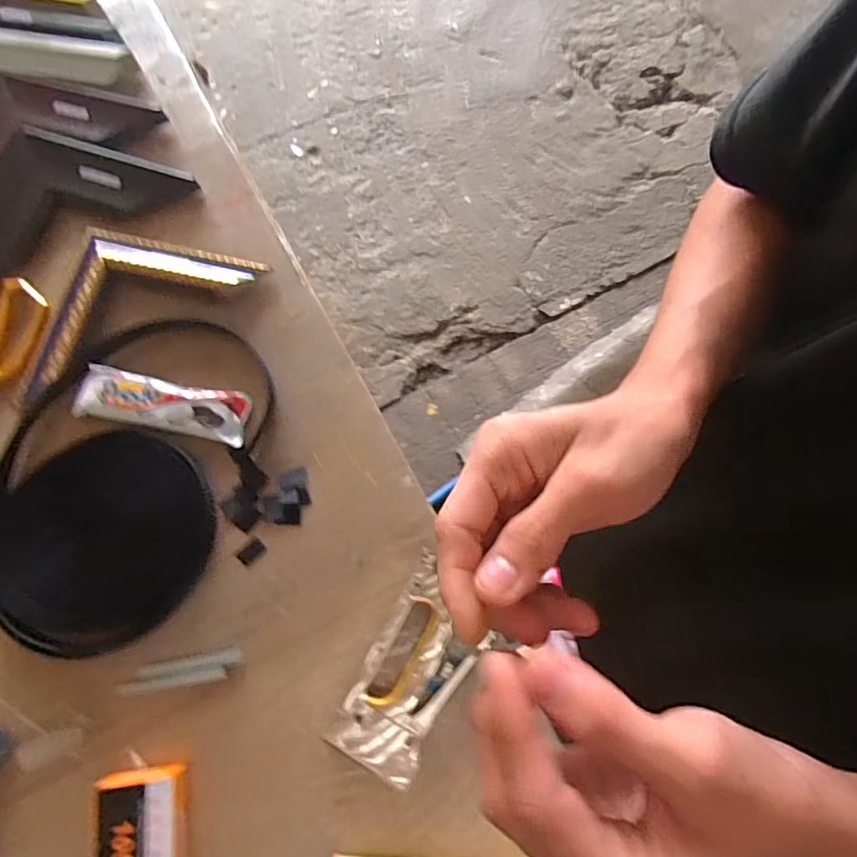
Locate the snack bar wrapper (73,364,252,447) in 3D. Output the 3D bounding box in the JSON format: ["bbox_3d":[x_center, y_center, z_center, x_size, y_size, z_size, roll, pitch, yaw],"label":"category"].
[{"bbox_3d":[-0.257,-0.025,0.536,0.162,0.011,0.049,11,76,3],"label":"snack bar wrapper"}]

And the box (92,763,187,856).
[{"bbox_3d":[-0.228,0.331,0.443,0.066,0.036,0.112,-10,76,-2],"label":"box"}]

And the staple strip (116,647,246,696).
[{"bbox_3d":[-0.215,0.212,0.484,0.107,0.004,0.023,-10,76,-2],"label":"staple strip"}]

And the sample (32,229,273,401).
[{"bbox_3d":[-0.314,-0.151,0.566,0.249,0.016,0.140,-33,78,-8],"label":"sample"}]

